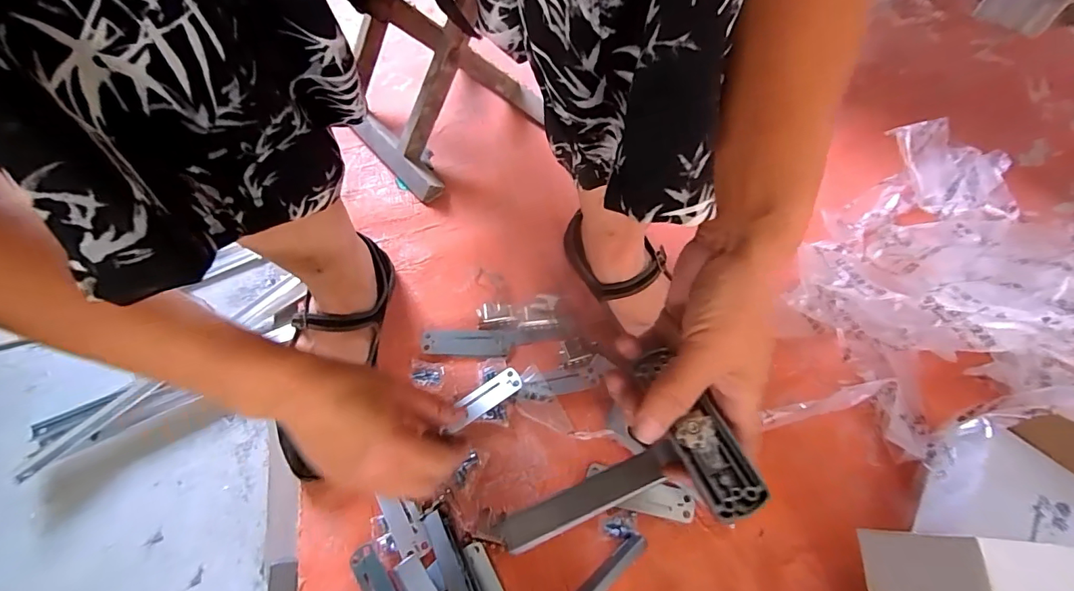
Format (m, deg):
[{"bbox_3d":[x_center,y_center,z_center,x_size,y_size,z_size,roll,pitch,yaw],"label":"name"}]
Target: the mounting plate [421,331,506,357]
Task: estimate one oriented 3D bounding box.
[{"bbox_3d":[-0.080,0.052,0.506,0.091,0.005,0.029,1,59,5],"label":"mounting plate"}]

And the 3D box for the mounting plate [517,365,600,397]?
[{"bbox_3d":[0.022,0.089,0.475,0.082,0.010,0.025,-13,59,-4],"label":"mounting plate"}]

